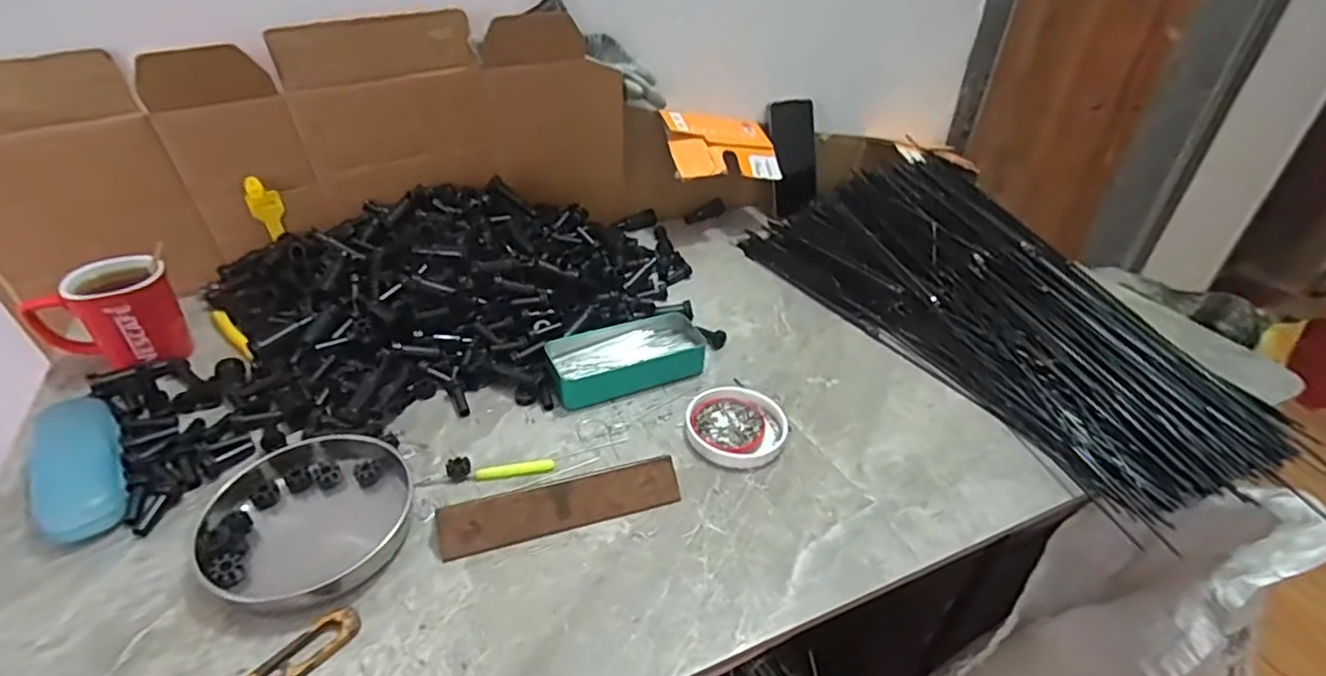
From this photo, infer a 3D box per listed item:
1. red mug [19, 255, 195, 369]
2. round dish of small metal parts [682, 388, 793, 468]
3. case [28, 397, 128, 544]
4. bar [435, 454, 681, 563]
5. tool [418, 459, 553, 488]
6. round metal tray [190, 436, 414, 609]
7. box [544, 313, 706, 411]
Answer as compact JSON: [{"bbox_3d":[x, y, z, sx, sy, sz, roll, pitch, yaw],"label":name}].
[{"bbox_3d":[-0.504,-0.016,0.575,0.066,0.086,0.104,31,44,33],"label":"red mug"},{"bbox_3d":[0.066,0.077,0.561,0.087,0.014,0.089,2,35,-1],"label":"round dish of small metal parts"},{"bbox_3d":[-0.449,0.093,0.481,0.049,0.032,0.155,-23,43,-31],"label":"case"},{"bbox_3d":[-0.075,0.126,0.472,0.177,0.027,0.033,-10,38,-18],"label":"bar"},{"bbox_3d":[-0.143,0.108,0.507,0.108,0.007,0.012,-5,36,-12],"label":"tool"},{"bbox_3d":[-0.263,0.129,0.458,0.146,0.036,0.133,2,35,-1],"label":"round metal tray"},{"bbox_3d":[-0.037,0.017,0.624,0.153,0.030,0.080,-15,39,-24],"label":"box"}]

